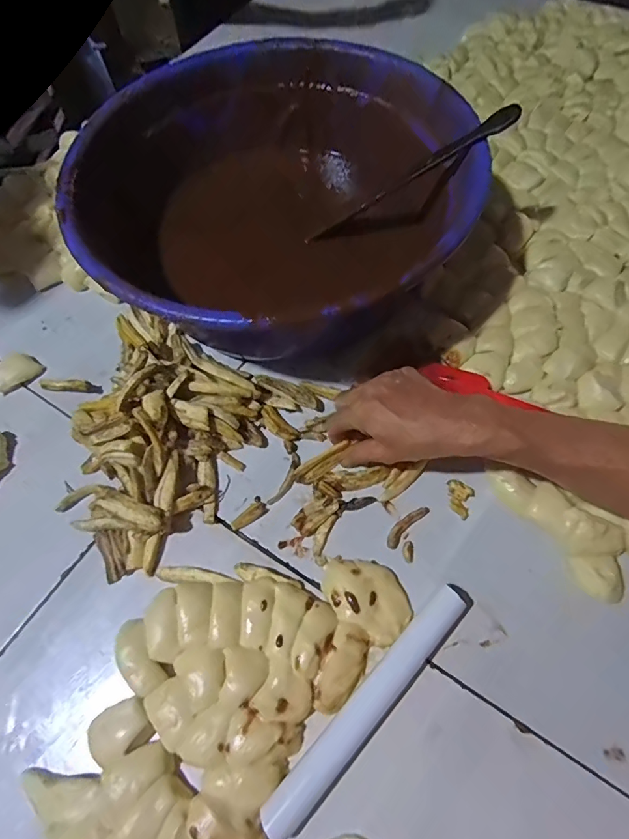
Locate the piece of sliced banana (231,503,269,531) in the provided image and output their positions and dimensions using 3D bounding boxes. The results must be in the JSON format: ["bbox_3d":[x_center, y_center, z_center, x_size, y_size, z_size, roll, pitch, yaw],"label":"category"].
[{"bbox_3d":[-0.063,0.092,0.430,0.038,0.009,0.015,-29,65,-11],"label":"piece of sliced banana"}]

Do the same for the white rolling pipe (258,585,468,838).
[{"bbox_3d":[0.046,0.221,0.350,0.027,0.026,0.212,41,72,21],"label":"white rolling pipe"}]

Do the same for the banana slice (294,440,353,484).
[{"bbox_3d":[0.009,0.044,0.445,0.064,0.010,0.019,-35,65,-3],"label":"banana slice"}]

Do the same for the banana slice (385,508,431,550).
[{"bbox_3d":[0.086,0.099,0.420,0.052,0.006,0.014,-42,68,-16],"label":"banana slice"}]

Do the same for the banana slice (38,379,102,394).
[{"bbox_3d":[-0.278,-0.037,0.510,0.068,0.013,0.013,3,63,6],"label":"banana slice"}]

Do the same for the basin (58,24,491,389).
[{"bbox_3d":[-0.042,-0.236,0.510,0.401,0.143,0.414,-2,63,3],"label":"basin"}]

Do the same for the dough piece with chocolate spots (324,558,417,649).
[{"bbox_3d":[0.045,0.151,0.386,0.081,0.015,0.055,30,69,18],"label":"dough piece with chocolate spots"}]

